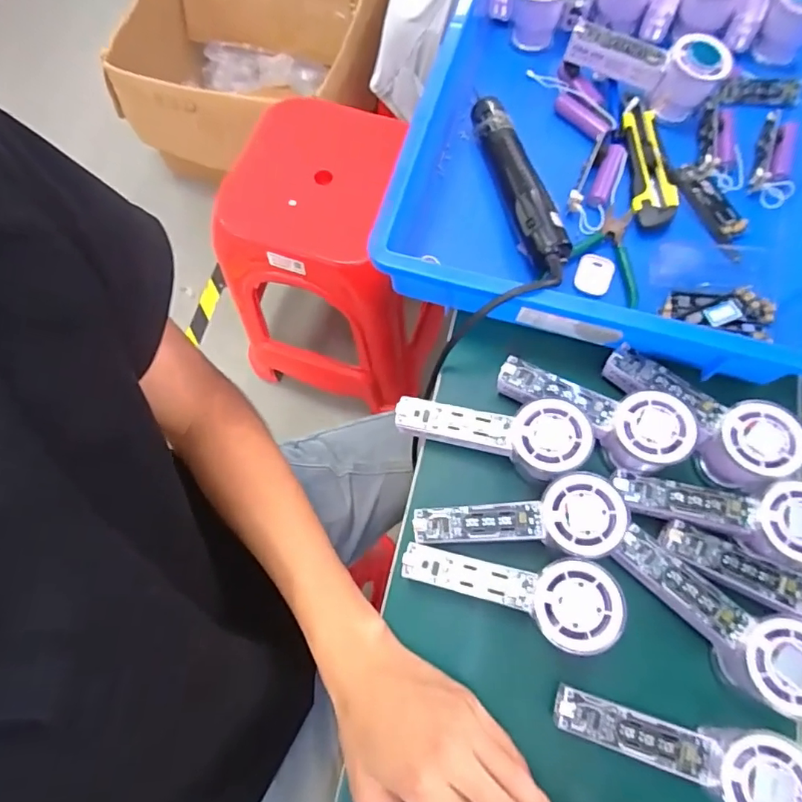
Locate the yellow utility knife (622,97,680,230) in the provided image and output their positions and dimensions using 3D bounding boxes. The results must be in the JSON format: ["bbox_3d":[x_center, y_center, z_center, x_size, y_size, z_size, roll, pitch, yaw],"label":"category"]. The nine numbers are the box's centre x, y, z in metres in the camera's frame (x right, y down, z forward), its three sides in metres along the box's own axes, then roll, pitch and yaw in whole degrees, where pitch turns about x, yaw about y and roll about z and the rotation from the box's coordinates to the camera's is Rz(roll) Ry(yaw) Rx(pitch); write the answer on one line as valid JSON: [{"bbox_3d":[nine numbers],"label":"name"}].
[{"bbox_3d":[0.239,-0.230,0.510,0.043,0.023,0.153,2,71,2],"label":"yellow utility knife"}]

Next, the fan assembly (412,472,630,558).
[{"bbox_3d":[0.086,0.088,0.388,0.146,0.034,0.053,-6,70,13],"label":"fan assembly"}]

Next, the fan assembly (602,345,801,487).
[{"bbox_3d":[0.226,0.010,0.408,0.065,0.036,0.144,-43,61,-12],"label":"fan assembly"}]

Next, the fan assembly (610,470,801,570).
[{"bbox_3d":[0.232,0.080,0.378,0.146,0.024,0.054,8,71,17],"label":"fan assembly"}]

